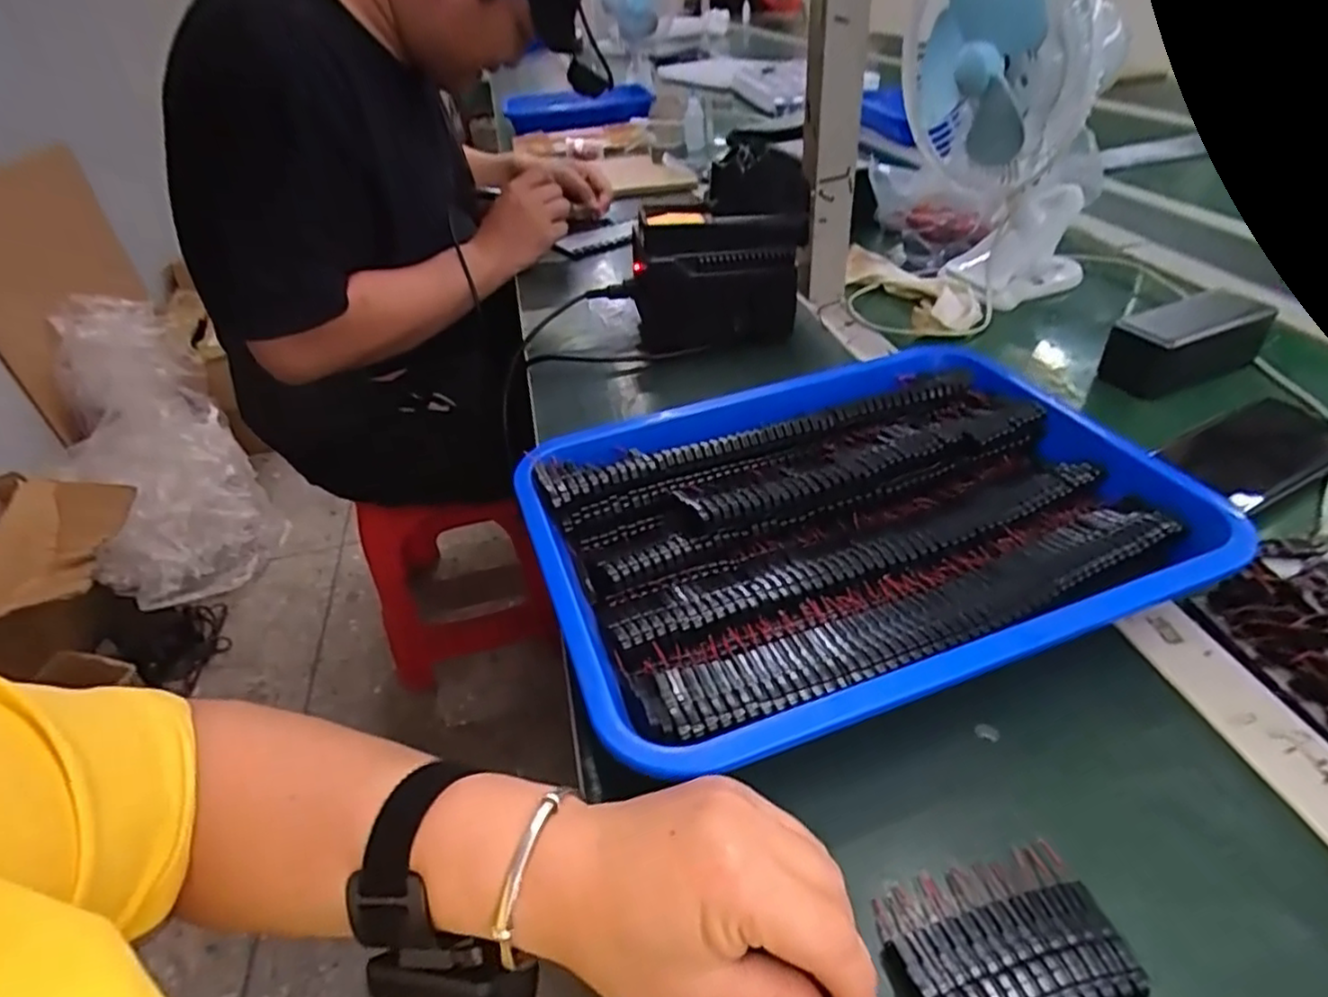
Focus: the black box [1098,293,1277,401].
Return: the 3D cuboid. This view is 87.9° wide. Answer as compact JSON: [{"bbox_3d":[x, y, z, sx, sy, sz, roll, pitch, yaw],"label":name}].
[{"bbox_3d":[0.425,-0.126,0.561,0.121,0.055,0.058,-18,40,-16],"label":"black box"}]

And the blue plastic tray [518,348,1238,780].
[{"bbox_3d":[0.109,0.011,0.416,0.363,0.050,0.267,-16,40,-13],"label":"blue plastic tray"}]

